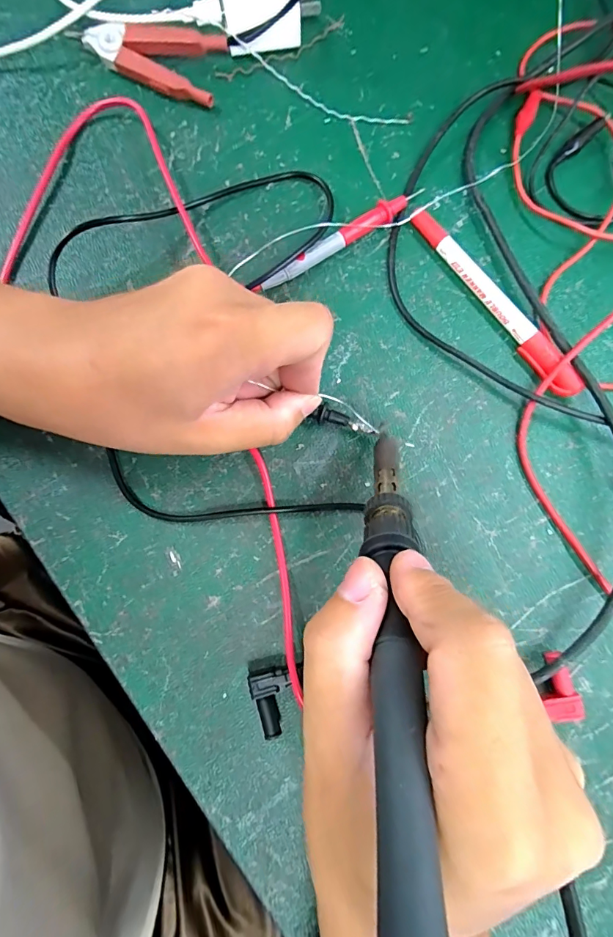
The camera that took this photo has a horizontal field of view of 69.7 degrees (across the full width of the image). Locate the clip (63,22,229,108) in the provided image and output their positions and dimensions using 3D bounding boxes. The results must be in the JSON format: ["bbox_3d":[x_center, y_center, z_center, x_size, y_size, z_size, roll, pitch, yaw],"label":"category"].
[{"bbox_3d":[-0.100,-0.259,0.275,0.095,0.016,0.038,17,80,3],"label":"clip"}]

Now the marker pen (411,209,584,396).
[{"bbox_3d":[0.106,-0.093,0.249,0.015,0.014,0.131,-35,82,-6],"label":"marker pen"}]

